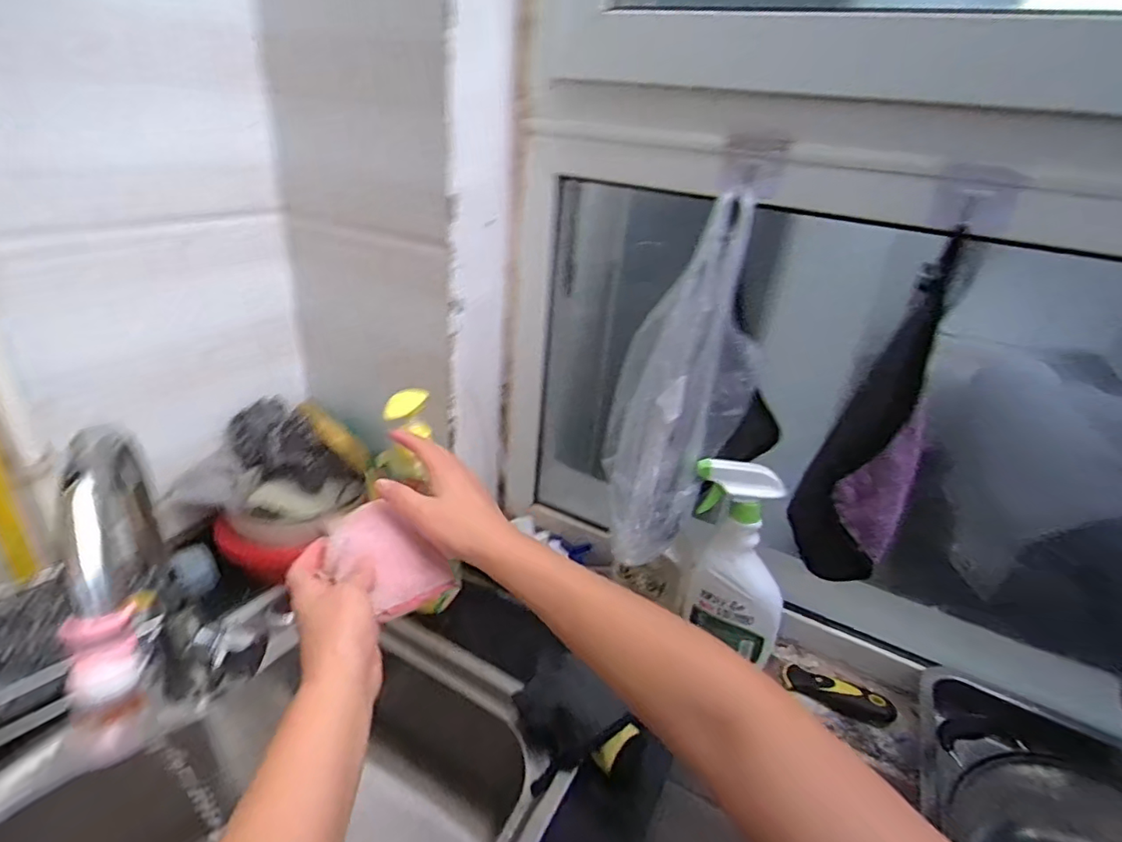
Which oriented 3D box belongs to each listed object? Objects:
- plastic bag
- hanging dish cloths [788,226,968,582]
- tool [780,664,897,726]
[{"bbox_3d":[0.122,-0.022,0.557,0.137,0.323,0.104,8,29,4],"label":"plastic bag"},{"bbox_3d":[0.291,0.015,0.529,0.070,0.327,0.067,0,30,-11],"label":"hanging dish cloths"},{"bbox_3d":[0.297,0.294,0.610,0.107,0.029,0.024,17,31,20],"label":"tool"}]

